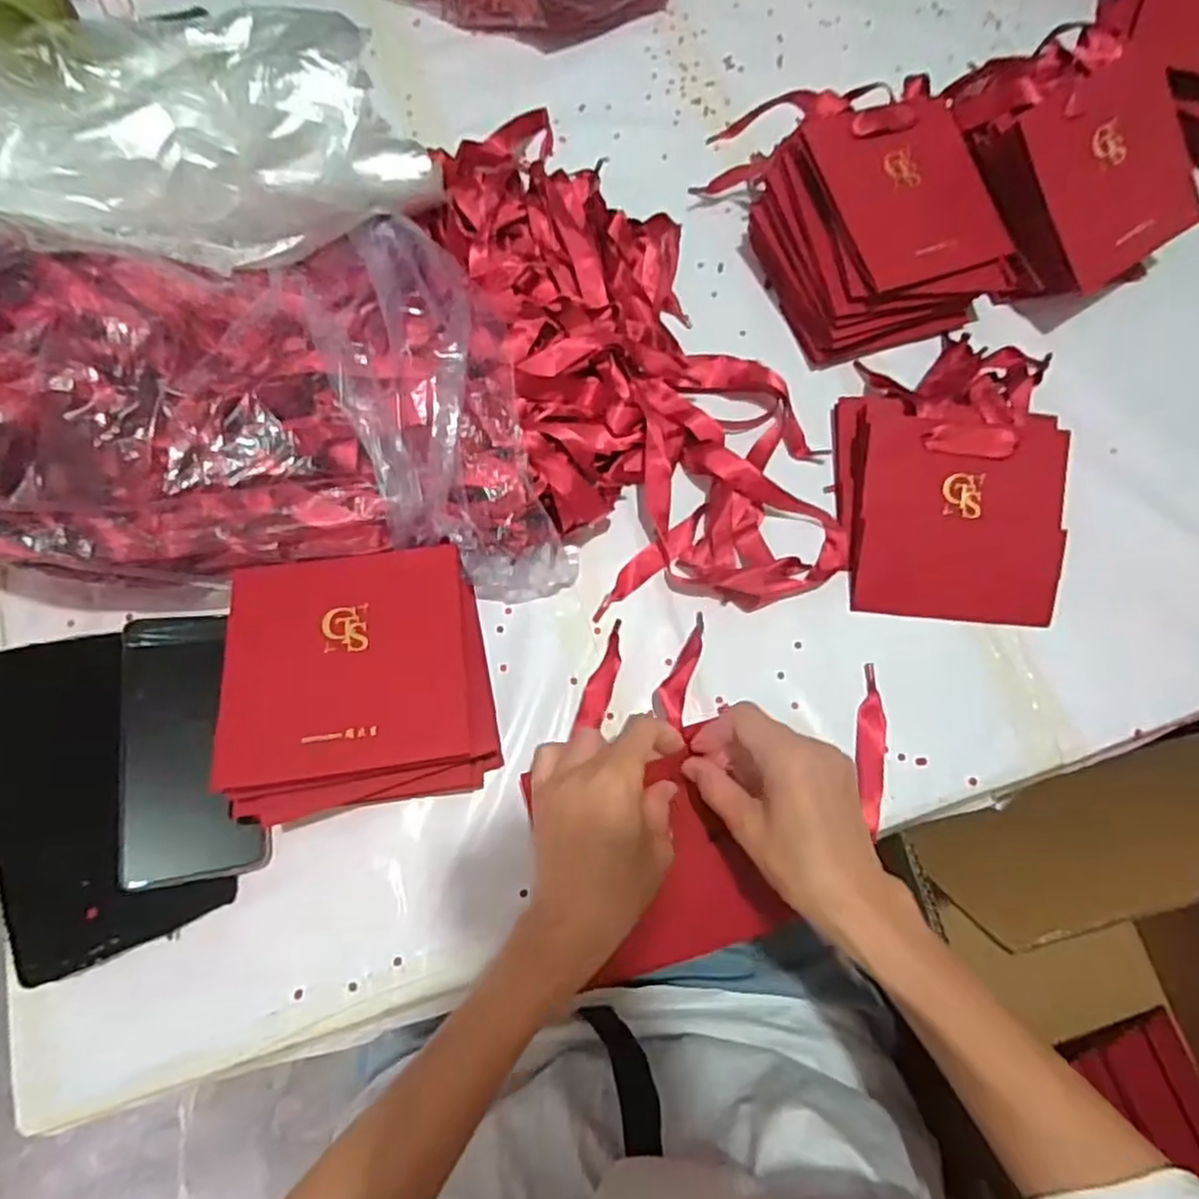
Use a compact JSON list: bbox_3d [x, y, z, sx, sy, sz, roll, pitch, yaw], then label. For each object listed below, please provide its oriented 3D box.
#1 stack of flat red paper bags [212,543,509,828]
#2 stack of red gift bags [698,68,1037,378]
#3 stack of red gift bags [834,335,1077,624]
[{"bbox_3d":[-0.149,0.052,0.450,0.144,0.087,0.154,-10,71,-5],"label":"stack of flat red paper bags"},{"bbox_3d":[0.223,-0.322,0.575,0.176,0.104,0.204,-22,73,-7],"label":"stack of red gift bags"},{"bbox_3d":[0.261,-0.105,0.523,0.151,0.057,0.234,6,72,2],"label":"stack of red gift bags"}]

